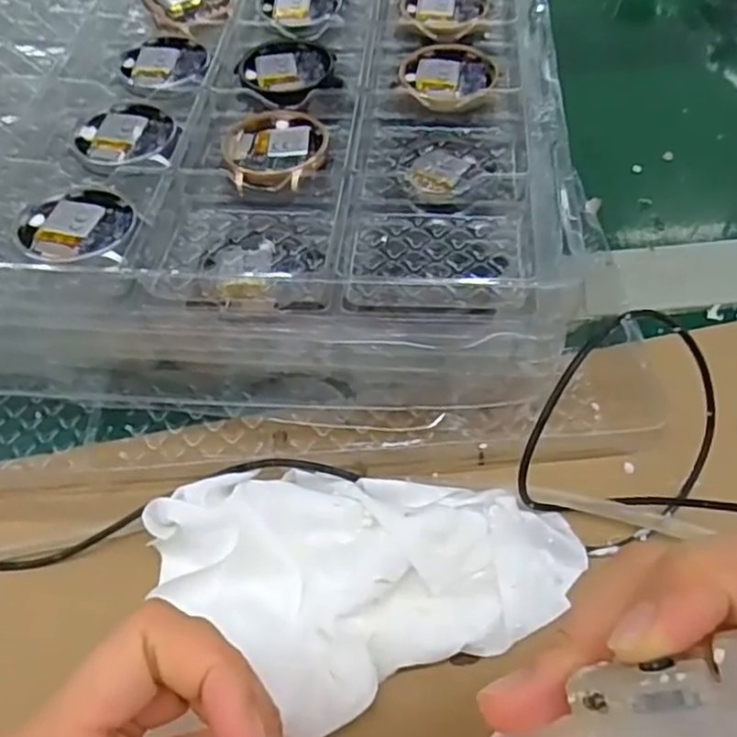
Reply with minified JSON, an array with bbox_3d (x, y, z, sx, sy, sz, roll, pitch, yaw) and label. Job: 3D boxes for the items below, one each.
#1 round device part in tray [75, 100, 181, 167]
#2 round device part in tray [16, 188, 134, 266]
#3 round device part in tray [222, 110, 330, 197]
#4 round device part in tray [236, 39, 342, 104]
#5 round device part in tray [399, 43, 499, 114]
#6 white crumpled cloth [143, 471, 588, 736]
[{"bbox_3d":[-0.102,-0.101,0.298,0.042,0.004,0.041,-1,56,1],"label":"round device part in tray"},{"bbox_3d":[-0.110,-0.054,0.264,0.040,0.010,0.039,-1,56,1],"label":"round device part in tray"},{"bbox_3d":[-0.039,-0.093,0.292,0.043,0.005,0.050,-2,56,0],"label":"round device part in tray"},{"bbox_3d":[-0.038,-0.140,0.328,0.044,0.004,0.043,-1,56,1],"label":"round device part in tray"},{"bbox_3d":[0.036,-0.133,0.318,0.043,0.009,0.052,12,57,9],"label":"round device part in tray"},{"bbox_3d":[-0.008,0.078,0.235,0.131,0.036,0.084,-2,54,0],"label":"white crumpled cloth"}]

